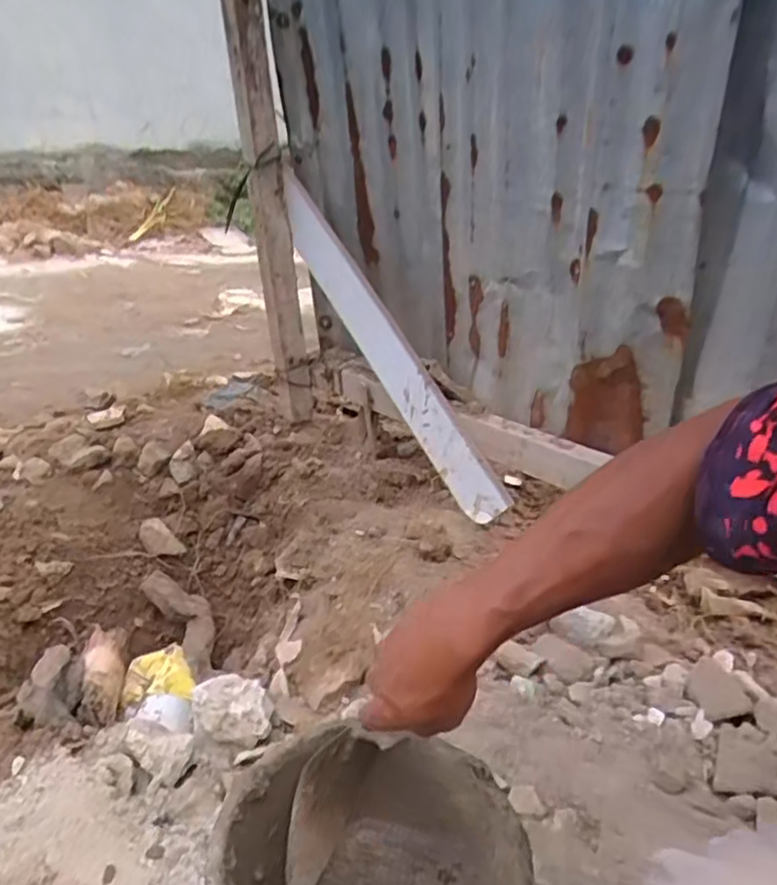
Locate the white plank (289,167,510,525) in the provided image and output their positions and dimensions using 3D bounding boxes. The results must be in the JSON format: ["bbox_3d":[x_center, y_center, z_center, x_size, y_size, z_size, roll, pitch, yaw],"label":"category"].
[{"bbox_3d":[-0.007,-0.177,1.210,0.031,0.723,0.117,-22,-14,-43],"label":"white plank"}]

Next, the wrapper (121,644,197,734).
[{"bbox_3d":[-0.332,0.356,0.942,0.093,0.033,0.149,-6,25,-13],"label":"wrapper"}]

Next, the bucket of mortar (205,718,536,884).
[{"bbox_3d":[-0.015,0.364,0.501,0.228,0.172,0.208,0,22,0],"label":"bucket of mortar"}]

